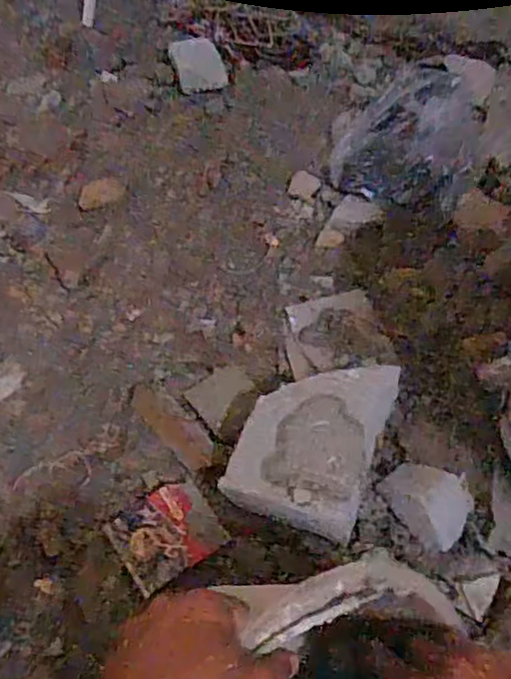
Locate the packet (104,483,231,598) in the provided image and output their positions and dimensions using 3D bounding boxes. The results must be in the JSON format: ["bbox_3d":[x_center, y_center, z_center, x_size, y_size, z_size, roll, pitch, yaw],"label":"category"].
[{"bbox_3d":[-0.095,0.207,0.686,0.103,0.006,0.090,-29,62,-21],"label":"packet"}]

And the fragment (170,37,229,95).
[{"bbox_3d":[-0.097,-0.469,1.087,0.076,0.017,0.123,-12,57,-12],"label":"fragment"}]

